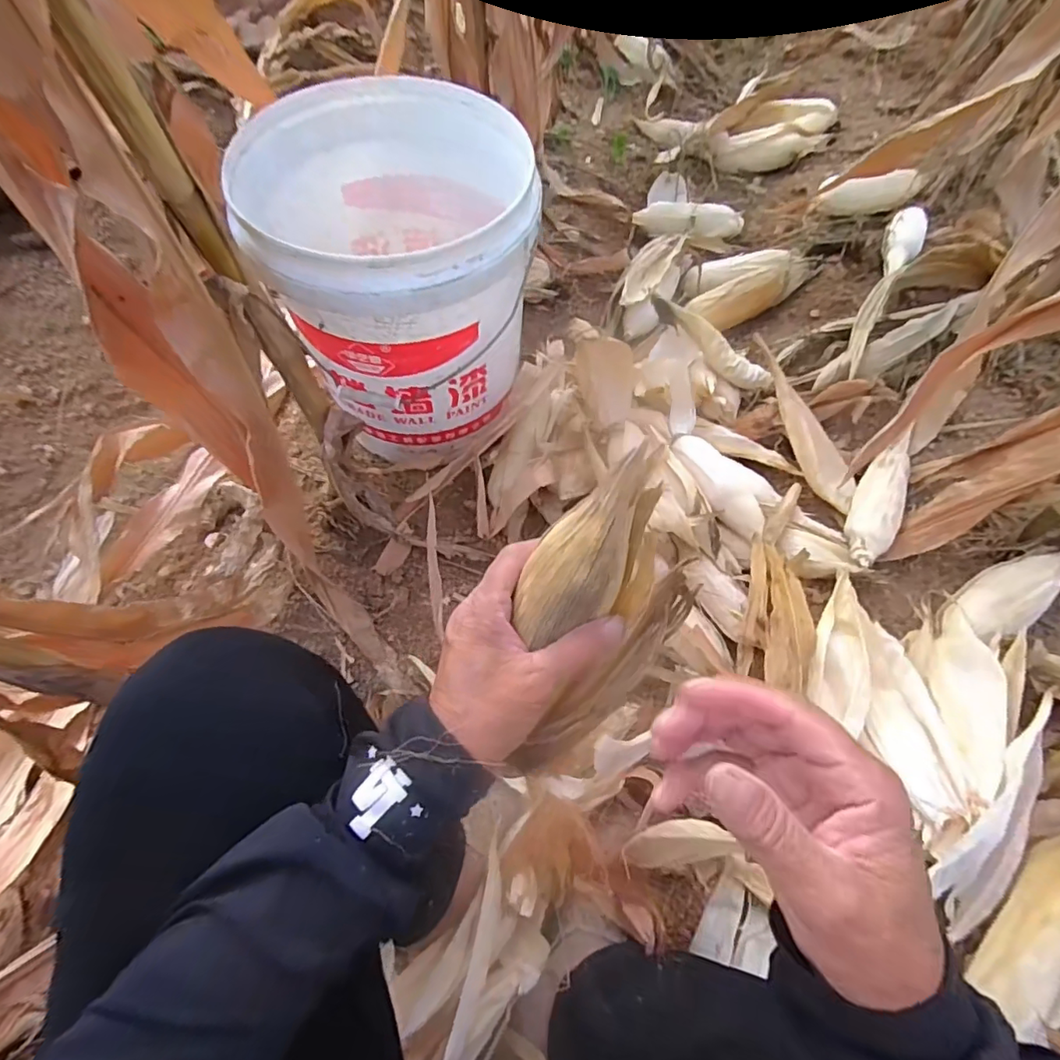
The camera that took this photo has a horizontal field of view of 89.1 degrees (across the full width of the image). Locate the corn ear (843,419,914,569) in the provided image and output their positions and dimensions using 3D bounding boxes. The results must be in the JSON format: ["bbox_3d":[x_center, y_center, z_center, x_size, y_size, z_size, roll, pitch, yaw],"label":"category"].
[{"bbox_3d":[0.459,-0.055,0.698,0.055,0.044,0.245,26,65,16],"label":"corn ear"}]

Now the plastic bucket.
[{"bbox_3d":[-0.144,-0.293,0.670,0.287,0.320,0.307,-14,61,-5],"label":"plastic bucket"}]

